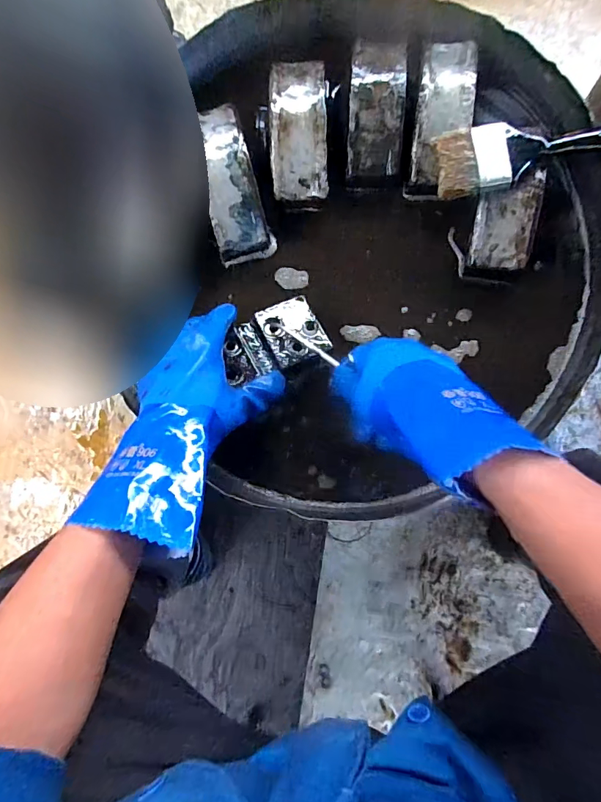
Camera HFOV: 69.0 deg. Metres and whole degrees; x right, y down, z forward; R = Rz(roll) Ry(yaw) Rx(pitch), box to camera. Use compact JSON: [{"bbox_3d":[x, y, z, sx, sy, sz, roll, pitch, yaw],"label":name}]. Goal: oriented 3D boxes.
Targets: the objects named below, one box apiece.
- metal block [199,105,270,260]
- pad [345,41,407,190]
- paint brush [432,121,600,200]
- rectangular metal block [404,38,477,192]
[{"bbox_3d":[-0.081,-0.252,0.508,0.057,0.065,0.163,-14,85,3],"label":"metal block"},{"bbox_3d":[0.084,-0.319,0.483,0.059,0.029,0.151,3,98,4],"label":"pad"},{"bbox_3d":[0.239,-0.254,0.442,0.195,0.029,0.068,-5,85,4],"label":"paint brush"},{"bbox_3d":[0.156,-0.314,0.481,0.059,0.042,0.158,7,86,5],"label":"rectangular metal block"}]

